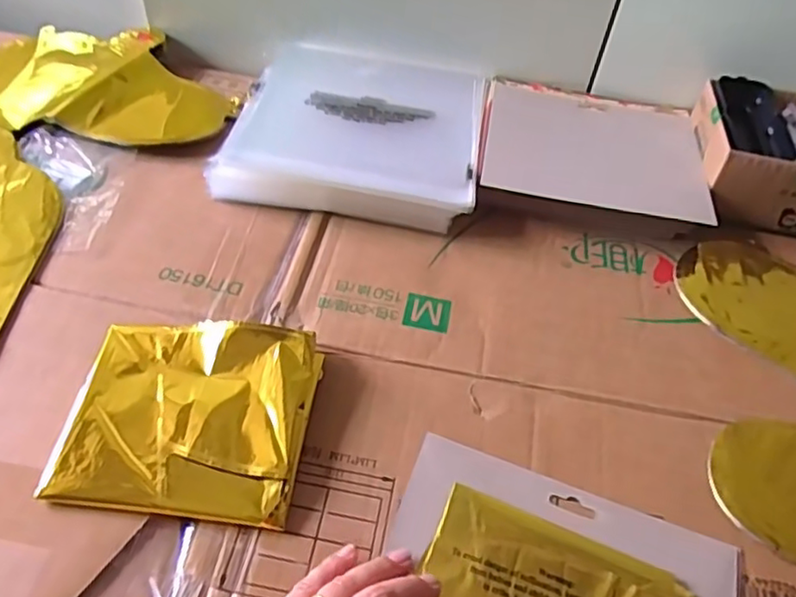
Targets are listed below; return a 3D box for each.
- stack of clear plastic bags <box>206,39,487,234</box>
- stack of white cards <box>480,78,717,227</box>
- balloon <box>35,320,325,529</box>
[{"bbox_3d":[-0.033,-0.163,0.600,0.216,0.037,0.238,9,48,2],"label":"stack of clear plastic bags"},{"bbox_3d":[0.175,-0.132,0.594,0.193,0.037,0.176,11,48,3],"label":"stack of white cards"},{"bbox_3d":[-0.126,0.069,0.392,0.141,0.031,0.119,6,48,-1],"label":"balloon"}]

